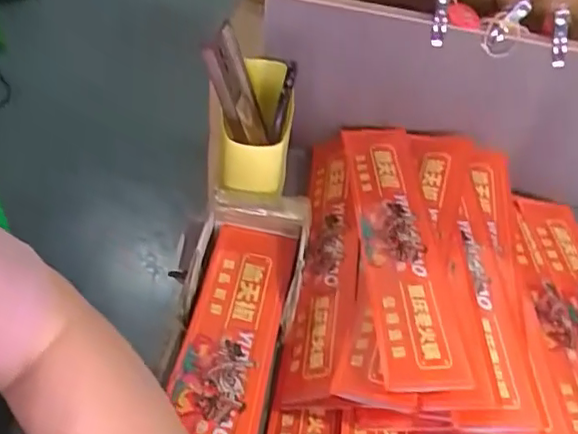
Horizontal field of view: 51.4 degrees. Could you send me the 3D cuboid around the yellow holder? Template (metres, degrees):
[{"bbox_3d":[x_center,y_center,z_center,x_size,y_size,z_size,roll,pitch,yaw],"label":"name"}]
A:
[{"bbox_3d":[-0.031,-0.102,0.657,0.071,0.064,0.164,8,47,1],"label":"yellow holder"}]

